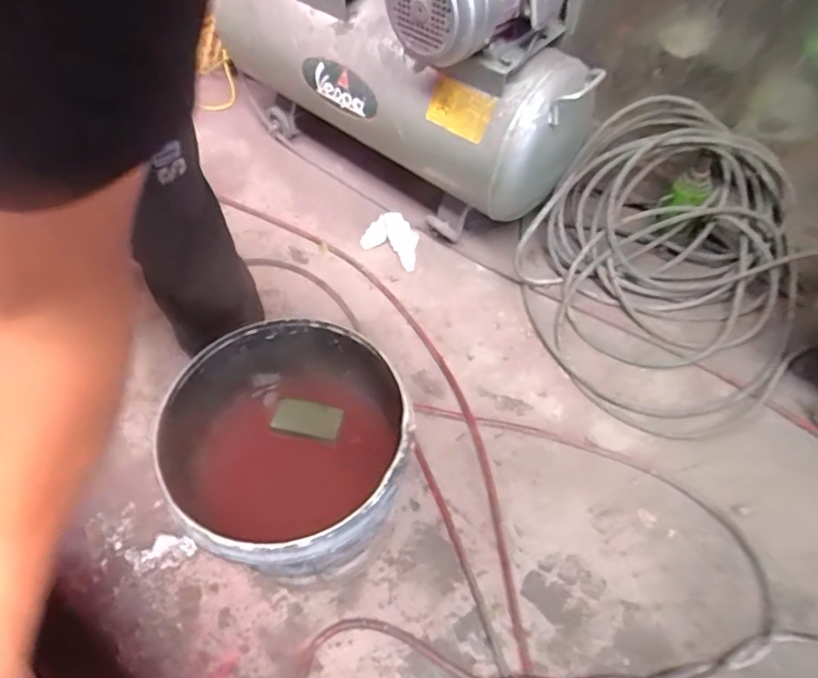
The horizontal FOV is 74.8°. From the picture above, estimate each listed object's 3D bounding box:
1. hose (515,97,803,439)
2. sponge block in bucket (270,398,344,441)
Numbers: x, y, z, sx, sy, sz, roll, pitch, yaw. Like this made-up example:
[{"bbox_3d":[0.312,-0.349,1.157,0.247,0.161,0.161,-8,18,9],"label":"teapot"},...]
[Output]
[{"bbox_3d":[0.538,-0.171,1.106,0.565,0.324,0.612,24,58,13],"label":"hose"},{"bbox_3d":[-0.147,0.115,0.776,0.093,0.023,0.051,7,56,3],"label":"sponge block in bucket"}]

